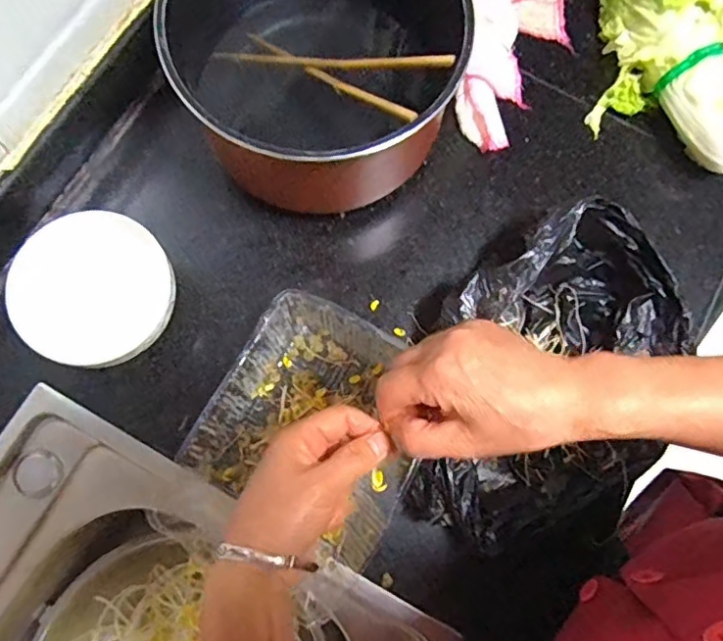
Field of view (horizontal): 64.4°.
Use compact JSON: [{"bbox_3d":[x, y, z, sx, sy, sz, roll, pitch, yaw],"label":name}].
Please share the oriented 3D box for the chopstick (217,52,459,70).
[{"bbox_3d":[-0.028,-0.215,0.476,0.215,0.013,0.009,11,77,21],"label":"chopstick"}]

